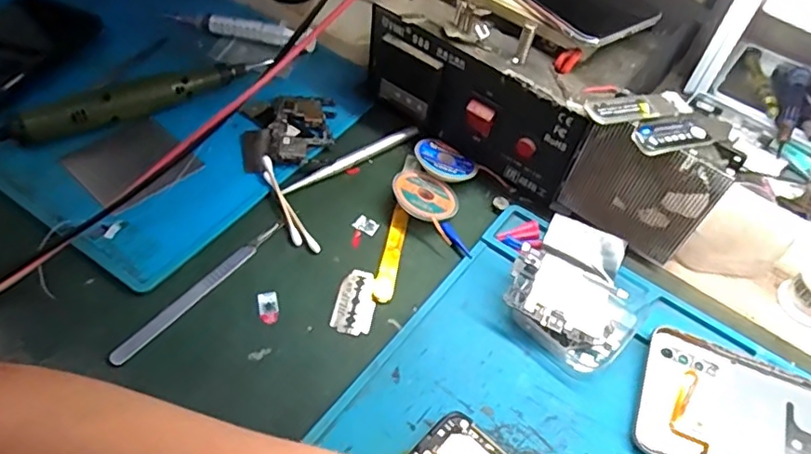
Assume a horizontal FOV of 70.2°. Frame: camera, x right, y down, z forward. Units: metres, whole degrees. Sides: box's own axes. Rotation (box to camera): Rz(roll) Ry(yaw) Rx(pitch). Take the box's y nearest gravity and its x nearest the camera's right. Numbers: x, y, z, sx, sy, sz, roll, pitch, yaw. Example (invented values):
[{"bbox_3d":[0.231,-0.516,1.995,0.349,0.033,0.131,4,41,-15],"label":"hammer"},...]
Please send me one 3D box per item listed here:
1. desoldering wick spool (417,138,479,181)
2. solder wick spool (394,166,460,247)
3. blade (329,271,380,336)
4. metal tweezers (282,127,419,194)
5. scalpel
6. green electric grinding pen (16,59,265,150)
[{"bbox_3d":[0.028,-0.045,0.402,0.043,0.007,0.037,33,41,8],"label":"desoldering wick spool"},{"bbox_3d":[0.015,-0.018,0.378,0.049,0.009,0.049,15,44,-15],"label":"solder wick spool"},{"bbox_3d":[-0.028,0.043,0.336,0.025,0.004,0.042,18,51,-2],"label":"blade"},{"bbox_3d":[-0.038,-0.048,0.404,0.108,0.006,0.009,-28,59,-25],"label":"metal tweezers"},{"bbox_3d":[-0.117,0.034,0.329,0.010,0.004,0.116,32,55,19],"label":"scalpel"},{"bbox_3d":[-0.183,-0.094,0.411,0.172,0.027,0.031,-26,58,-23],"label":"green electric grinding pen"}]

